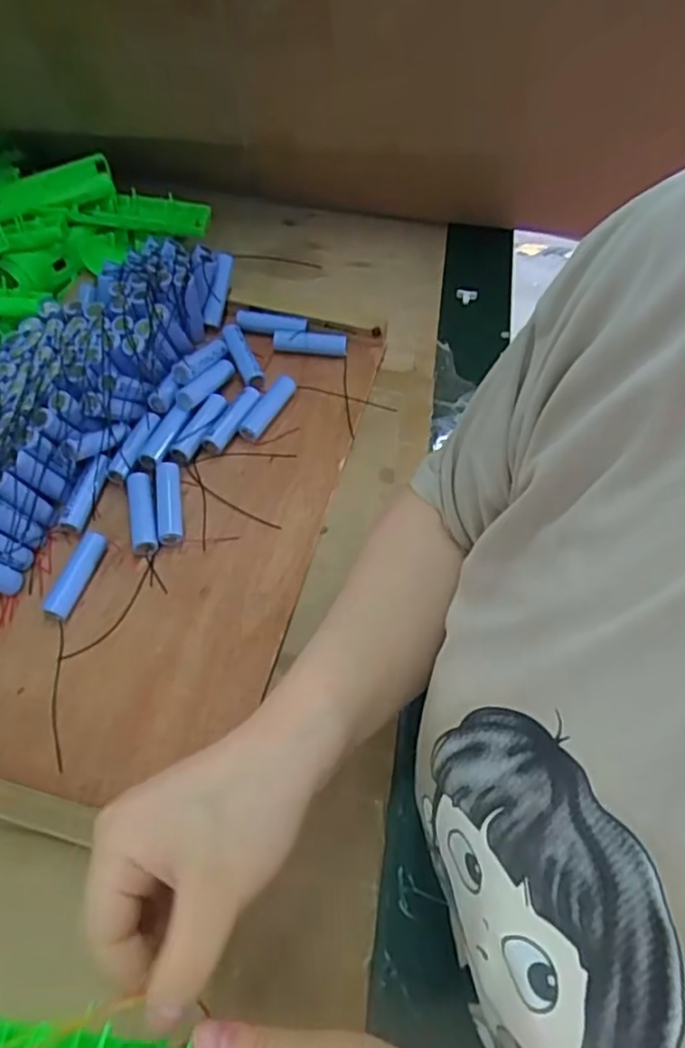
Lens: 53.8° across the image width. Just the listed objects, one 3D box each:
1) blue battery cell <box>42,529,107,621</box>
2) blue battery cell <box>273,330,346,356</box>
[{"bbox_3d":[-0.191,0.038,0.487,0.018,0.019,0.068,14,58,9],"label":"blue battery cell"},{"bbox_3d":[-0.031,-0.168,0.622,0.068,0.013,0.015,7,58,4],"label":"blue battery cell"}]

